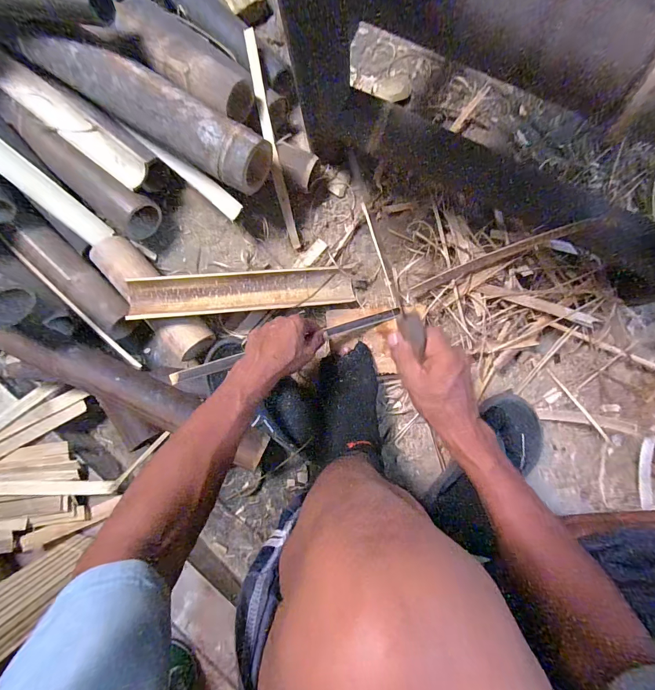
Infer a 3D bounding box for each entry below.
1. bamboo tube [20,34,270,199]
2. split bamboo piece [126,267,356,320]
[{"bbox_3d":[-0.257,-0.361,0.514,0.364,0.089,0.084,32,92,3],"label":"bamboo tube"},{"bbox_3d":[-0.136,-0.093,0.584,0.368,0.027,0.069,-6,89,-11],"label":"split bamboo piece"}]

